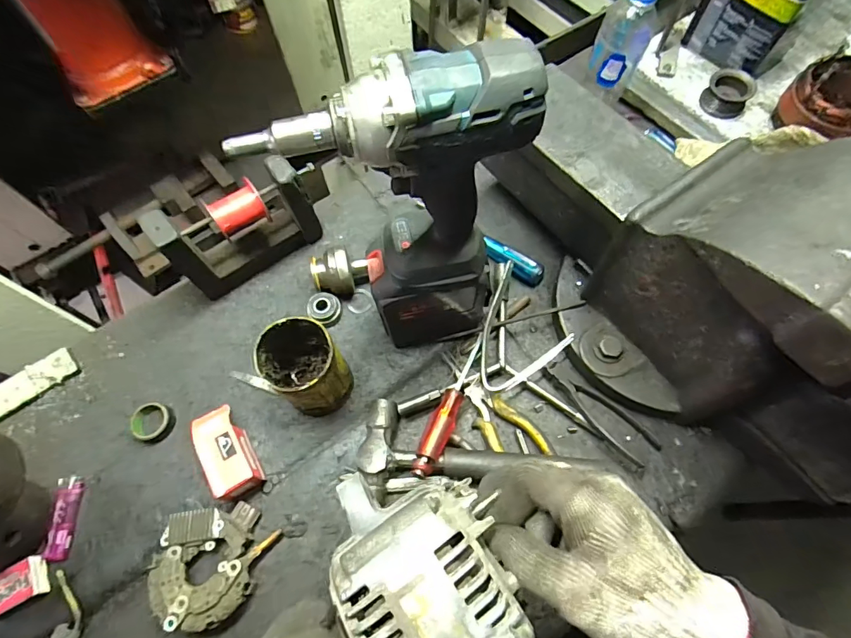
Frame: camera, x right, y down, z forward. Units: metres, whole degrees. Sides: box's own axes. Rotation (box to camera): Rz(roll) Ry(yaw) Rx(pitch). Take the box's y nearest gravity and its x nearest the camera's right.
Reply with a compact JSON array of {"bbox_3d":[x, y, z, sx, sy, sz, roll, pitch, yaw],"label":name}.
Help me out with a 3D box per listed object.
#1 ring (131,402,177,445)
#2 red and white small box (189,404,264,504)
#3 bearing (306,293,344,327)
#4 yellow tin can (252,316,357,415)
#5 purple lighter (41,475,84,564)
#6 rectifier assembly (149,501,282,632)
[{"bbox_3d":[-0.301,0.115,0.499,0.044,0.015,0.040,-1,67,2],"label":"ring"},{"bbox_3d":[-0.209,0.140,0.476,0.043,0.043,0.094,-29,69,-10],"label":"red and white small box"},{"bbox_3d":[-0.123,-0.012,0.551,0.037,0.028,0.037,-1,67,2],"label":"bearing"},{"bbox_3d":[-0.123,0.052,0.474,0.082,0.113,0.073,38,73,16],"label":"yellow tin can"},{"bbox_3d":[-0.372,0.205,0.465,0.019,0.018,0.078,-3,67,1],"label":"purple lighter"},{"bbox_3d":[-0.210,0.235,0.440,0.096,0.035,0.106,15,68,8],"label":"rectifier assembly"}]

